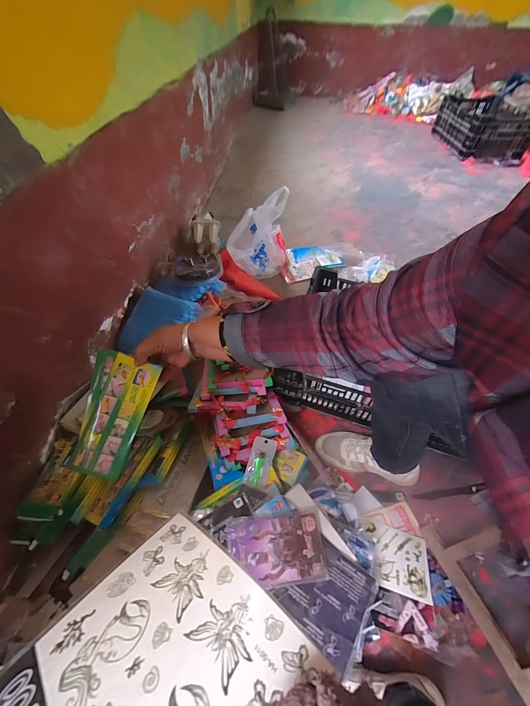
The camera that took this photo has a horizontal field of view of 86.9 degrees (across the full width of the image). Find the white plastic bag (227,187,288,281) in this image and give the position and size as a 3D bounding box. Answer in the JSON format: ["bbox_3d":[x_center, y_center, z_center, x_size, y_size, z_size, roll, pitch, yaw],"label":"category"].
[{"bbox_3d":[-0.015,-0.419,1.012,0.184,0.316,0.231,9,54,6],"label":"white plastic bag"}]

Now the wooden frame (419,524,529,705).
[{"bbox_3d":[0.417,0.448,0.500,0.105,0.021,0.272,-38,55,18],"label":"wooden frame"}]

